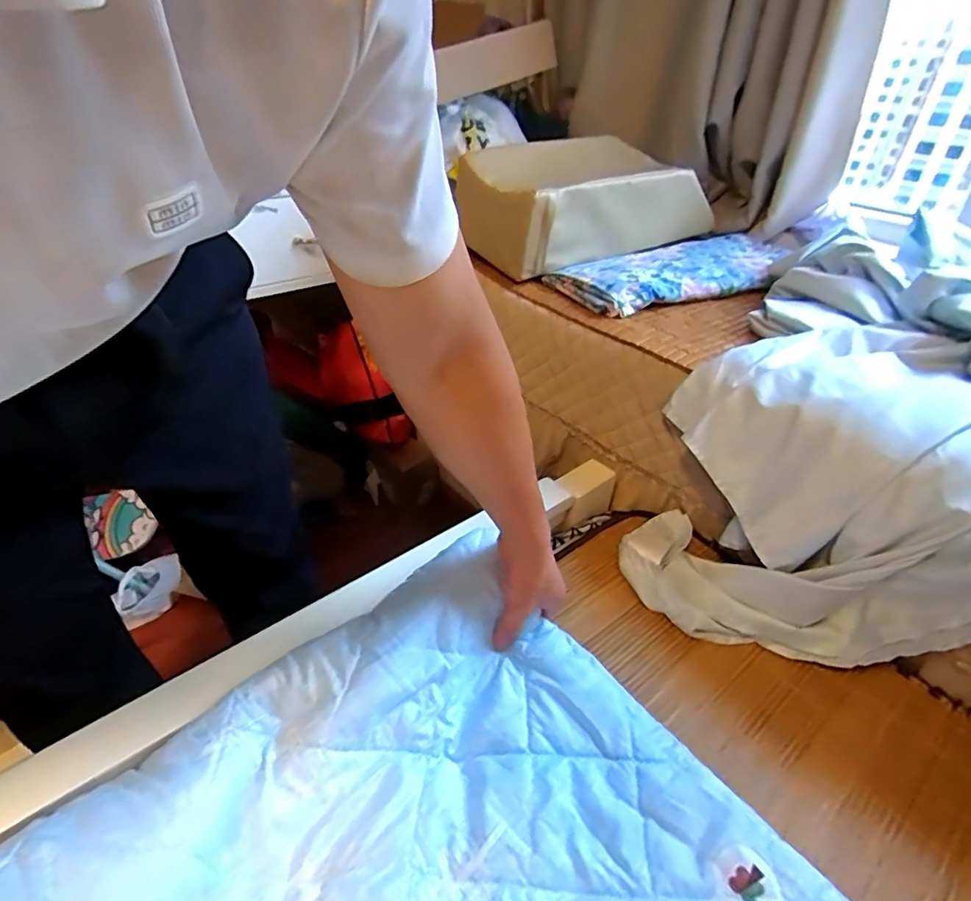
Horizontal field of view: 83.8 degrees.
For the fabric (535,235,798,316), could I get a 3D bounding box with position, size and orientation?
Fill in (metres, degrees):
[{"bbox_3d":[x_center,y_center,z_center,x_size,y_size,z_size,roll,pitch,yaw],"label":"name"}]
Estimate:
[{"bbox_3d":[0.350,-0.327,0.968,0.477,0.038,0.193,-18,42,-23],"label":"fabric"}]

